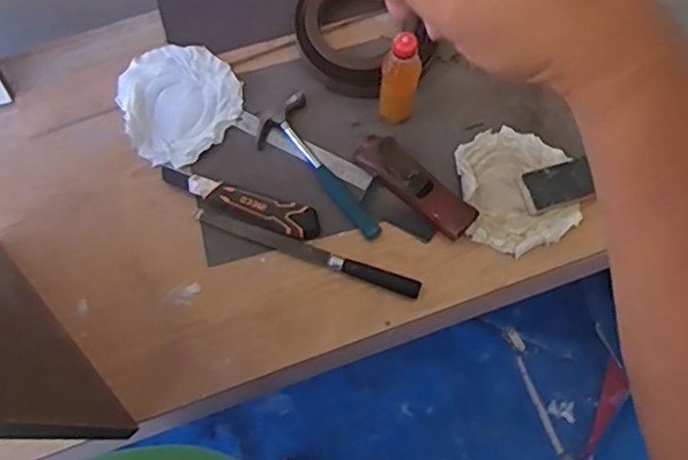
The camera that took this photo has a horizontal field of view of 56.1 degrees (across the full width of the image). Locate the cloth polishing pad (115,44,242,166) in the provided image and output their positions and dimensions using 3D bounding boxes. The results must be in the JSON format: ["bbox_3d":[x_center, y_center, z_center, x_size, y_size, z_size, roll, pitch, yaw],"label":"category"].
[{"bbox_3d":[-0.250,-0.194,0.970,0.177,0.022,0.179,-39,75,-11],"label":"cloth polishing pad"}]

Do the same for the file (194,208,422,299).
[{"bbox_3d":[-0.052,0.030,0.898,0.326,0.014,0.025,19,73,8],"label":"file"}]

